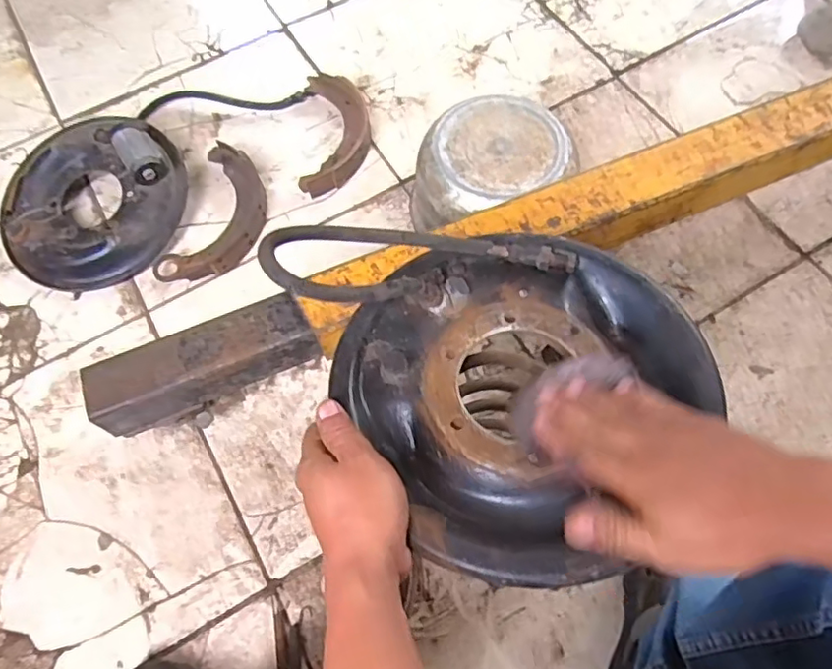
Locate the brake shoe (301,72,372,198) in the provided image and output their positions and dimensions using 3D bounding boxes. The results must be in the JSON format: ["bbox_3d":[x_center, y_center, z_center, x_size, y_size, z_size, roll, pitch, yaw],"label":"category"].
[{"bbox_3d":[-0.120,-0.309,0.931,0.098,0.037,0.221,0,68,2],"label":"brake shoe"}]

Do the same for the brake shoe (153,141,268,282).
[{"bbox_3d":[-0.279,-0.172,0.879,0.121,0.029,0.225,13,69,7],"label":"brake shoe"}]

